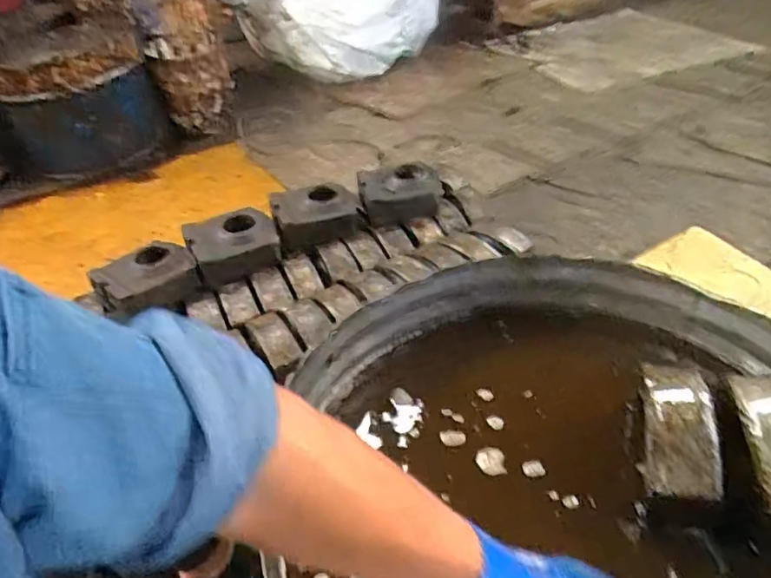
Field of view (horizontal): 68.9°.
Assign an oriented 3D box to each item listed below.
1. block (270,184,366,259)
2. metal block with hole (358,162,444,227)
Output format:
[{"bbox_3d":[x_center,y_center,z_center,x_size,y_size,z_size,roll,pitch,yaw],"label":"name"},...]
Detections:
[{"bbox_3d":[-0.160,-0.172,1.309,0.198,0.112,0.109,-14,39,-8],"label":"block"},{"bbox_3d":[0.039,-0.228,1.344,0.192,0.104,0.094,-12,39,-5],"label":"metal block with hole"}]

